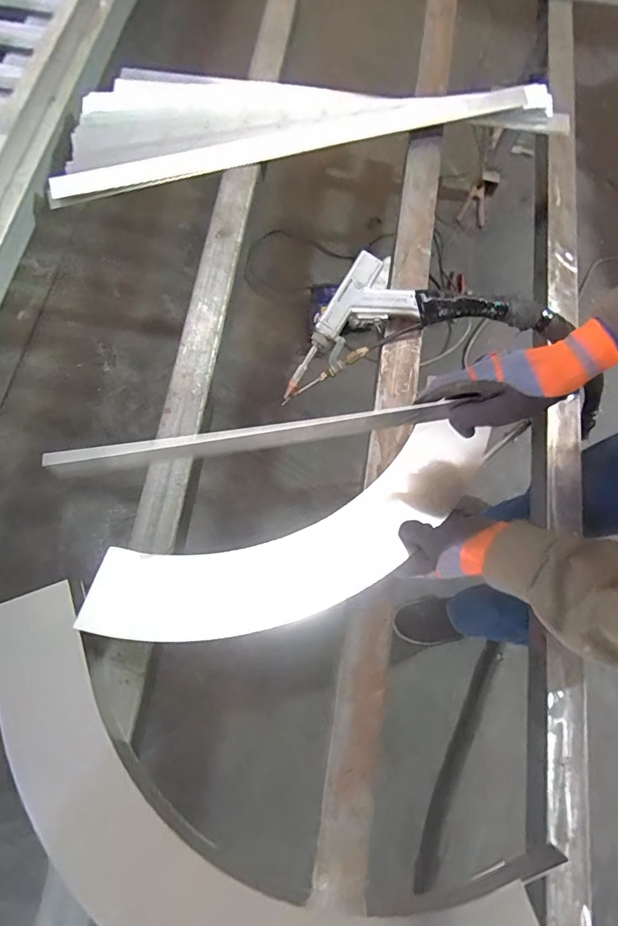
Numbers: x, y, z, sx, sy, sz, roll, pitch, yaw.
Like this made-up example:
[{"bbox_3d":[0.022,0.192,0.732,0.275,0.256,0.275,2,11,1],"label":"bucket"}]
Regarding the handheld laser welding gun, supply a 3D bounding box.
[{"bbox_3d":[0.106,-0.228,0.702,0.337,0.083,0.143,-20,75,-8],"label":"handheld laser welding gun"}]

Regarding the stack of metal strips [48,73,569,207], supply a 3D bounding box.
[{"bbox_3d":[-0.001,-0.669,0.841,0.922,0.048,0.264,-7,74,-4],"label":"stack of metal strips"}]

